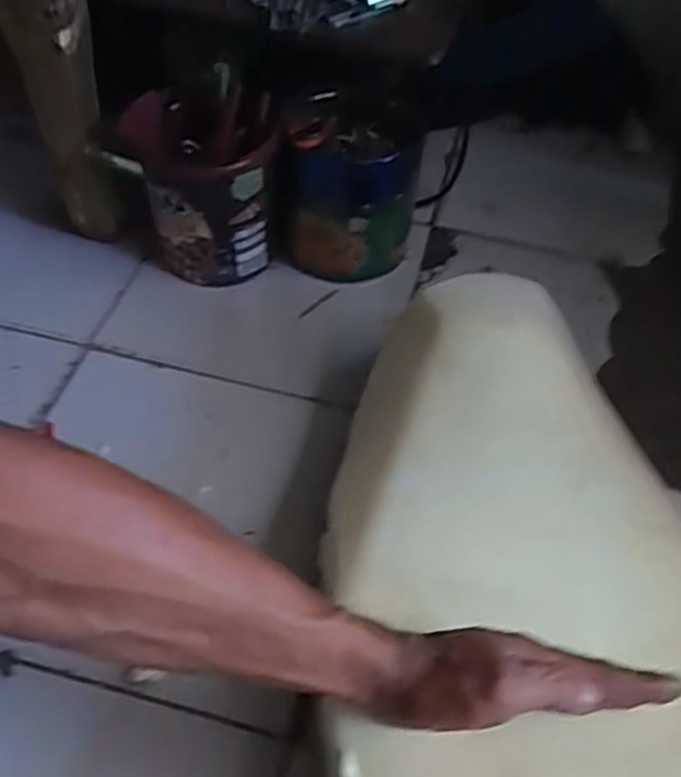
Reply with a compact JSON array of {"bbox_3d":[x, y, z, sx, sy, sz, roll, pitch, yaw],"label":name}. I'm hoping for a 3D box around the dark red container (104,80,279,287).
[{"bbox_3d":[-0.148,-0.212,0.783,0.152,0.165,0.137,-3,52,-6],"label":"dark red container"}]

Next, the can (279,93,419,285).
[{"bbox_3d":[0.007,-0.218,0.815,0.143,0.147,0.141,5,51,0],"label":"can"}]

